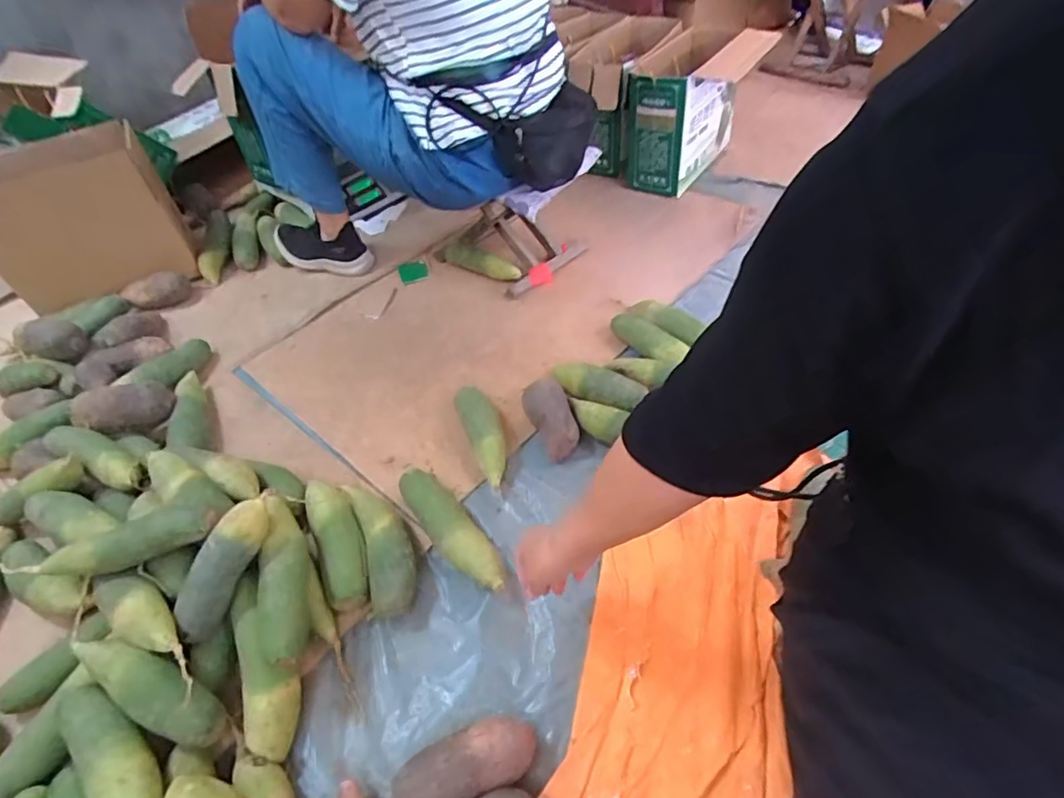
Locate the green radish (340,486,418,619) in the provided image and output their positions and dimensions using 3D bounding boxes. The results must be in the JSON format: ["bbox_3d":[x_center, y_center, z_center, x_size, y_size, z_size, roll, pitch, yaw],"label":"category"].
[{"bbox_3d":[-0.202,0.190,0.751,0.067,0.062,0.200,-21,47,-12],"label":"green radish"}]

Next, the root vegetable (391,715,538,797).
[{"bbox_3d":[-0.066,0.372,0.555,0.147,0.057,0.061,-23,47,-14],"label":"root vegetable"}]

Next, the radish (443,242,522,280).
[{"bbox_3d":[-0.113,-0.297,1.188,0.193,0.040,0.043,20,52,25],"label":"radish"}]

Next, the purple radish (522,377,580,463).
[{"bbox_3d":[0.031,0.034,0.848,0.064,0.073,0.111,-19,46,-11],"label":"purple radish"}]

